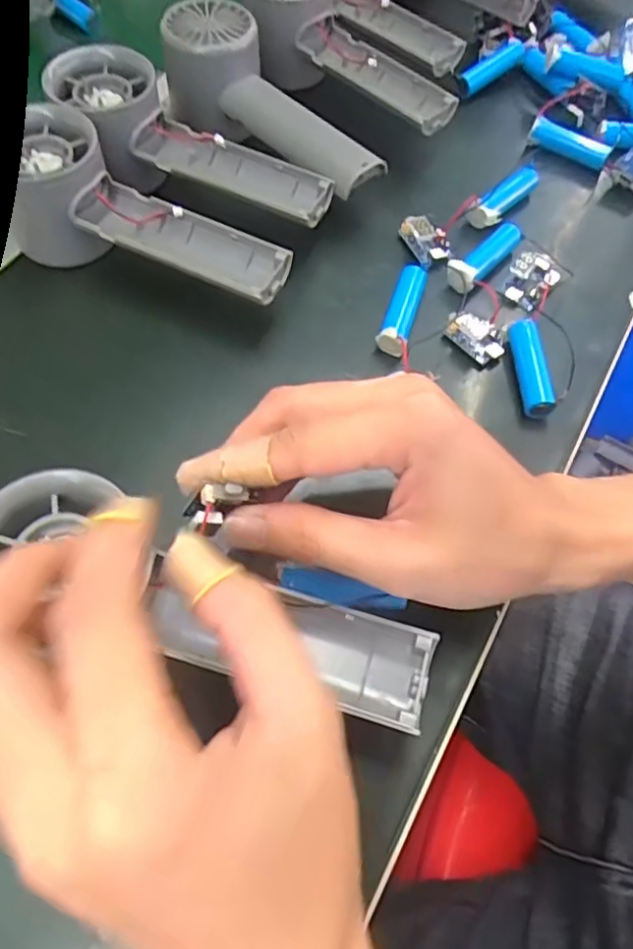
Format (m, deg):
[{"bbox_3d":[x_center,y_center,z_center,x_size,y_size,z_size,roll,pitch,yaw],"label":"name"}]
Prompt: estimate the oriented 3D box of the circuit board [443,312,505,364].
[{"bbox_3d":[0.081,-0.070,0.314,0.018,0.009,0.029,-39,69,-21],"label":"circuit board"}]

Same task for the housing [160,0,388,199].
[{"bbox_3d":[-0.029,-0.212,0.353,0.059,0.045,0.154,-40,70,-21],"label":"housing"}]

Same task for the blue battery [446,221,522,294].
[{"bbox_3d":[0.091,-0.119,0.335,0.016,0.019,0.048,38,66,17],"label":"blue battery"}]

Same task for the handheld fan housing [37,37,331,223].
[{"bbox_3d":[-0.069,-0.174,0.326,0.154,0.041,0.058,26,63,12],"label":"handheld fan housing"}]

